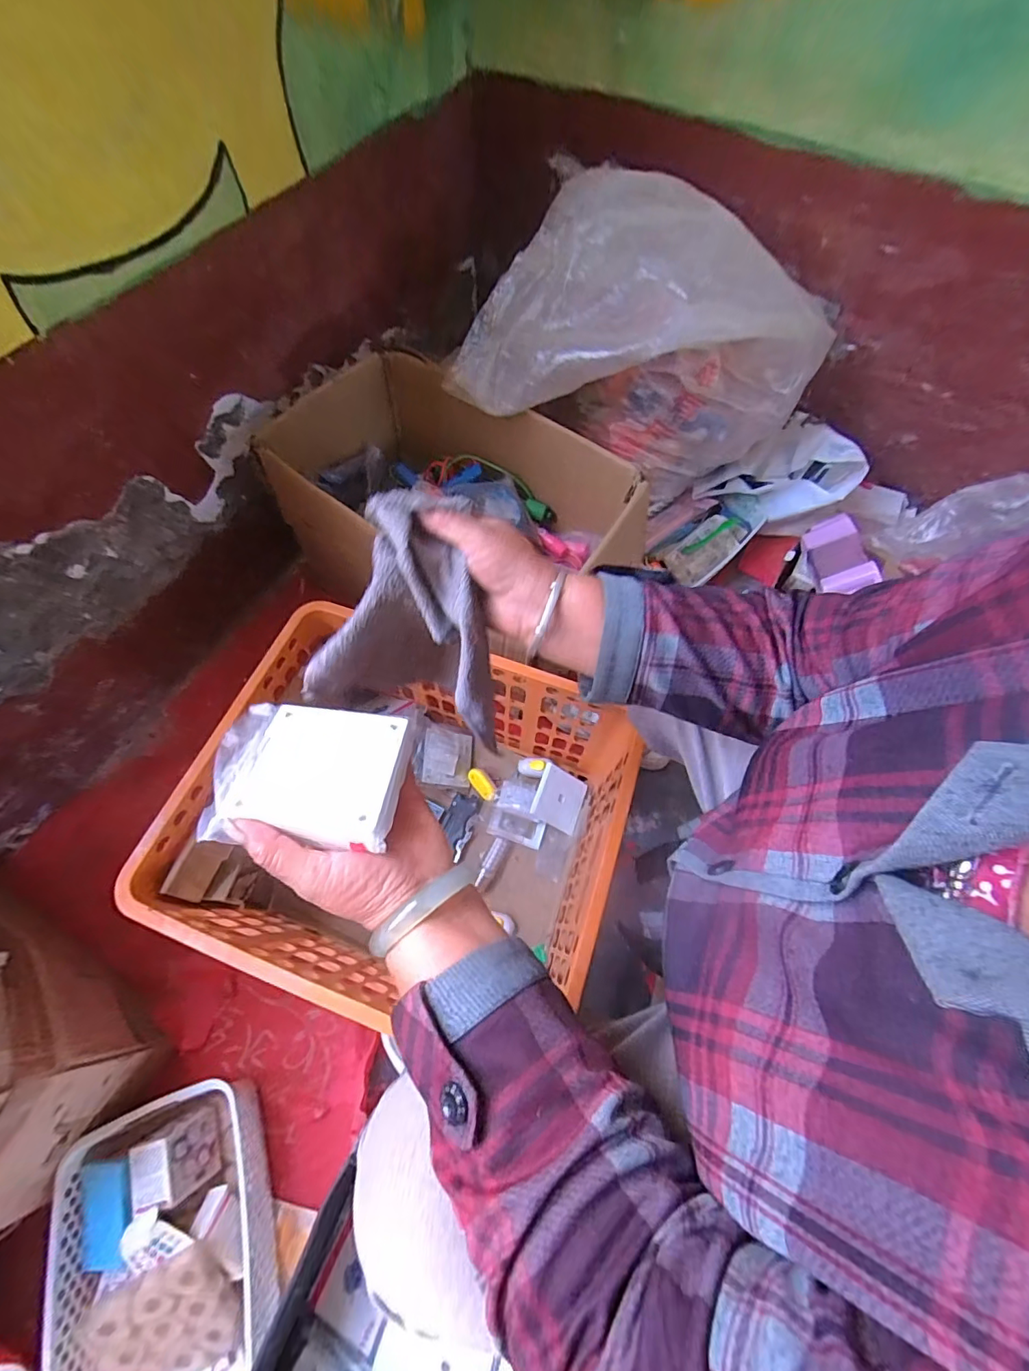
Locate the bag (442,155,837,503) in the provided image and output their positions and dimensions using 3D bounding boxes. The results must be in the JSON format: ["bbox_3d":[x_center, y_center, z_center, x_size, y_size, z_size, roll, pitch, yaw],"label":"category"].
[{"bbox_3d":[0.189,-0.523,0.806,0.536,0.350,0.252,10,64,3],"label":"bag"}]

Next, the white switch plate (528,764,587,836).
[{"bbox_3d":[0.073,0.178,0.773,0.092,0.012,0.081,37,66,-28],"label":"white switch plate"}]

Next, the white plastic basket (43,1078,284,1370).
[{"bbox_3d":[-0.382,0.631,0.541,0.208,0.085,0.298,-19,66,-10],"label":"white plastic basket"}]

